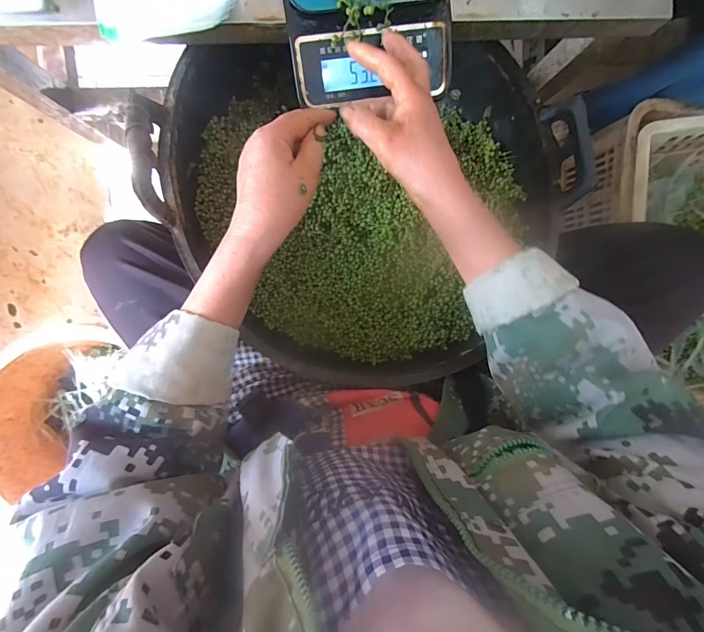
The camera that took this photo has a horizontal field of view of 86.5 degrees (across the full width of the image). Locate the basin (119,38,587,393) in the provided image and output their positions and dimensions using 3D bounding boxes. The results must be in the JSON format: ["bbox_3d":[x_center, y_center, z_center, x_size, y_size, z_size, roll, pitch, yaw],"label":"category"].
[{"bbox_3d":[0.028,-0.140,0.457,0.464,0.182,0.412,0,95,-6],"label":"basin"}]

